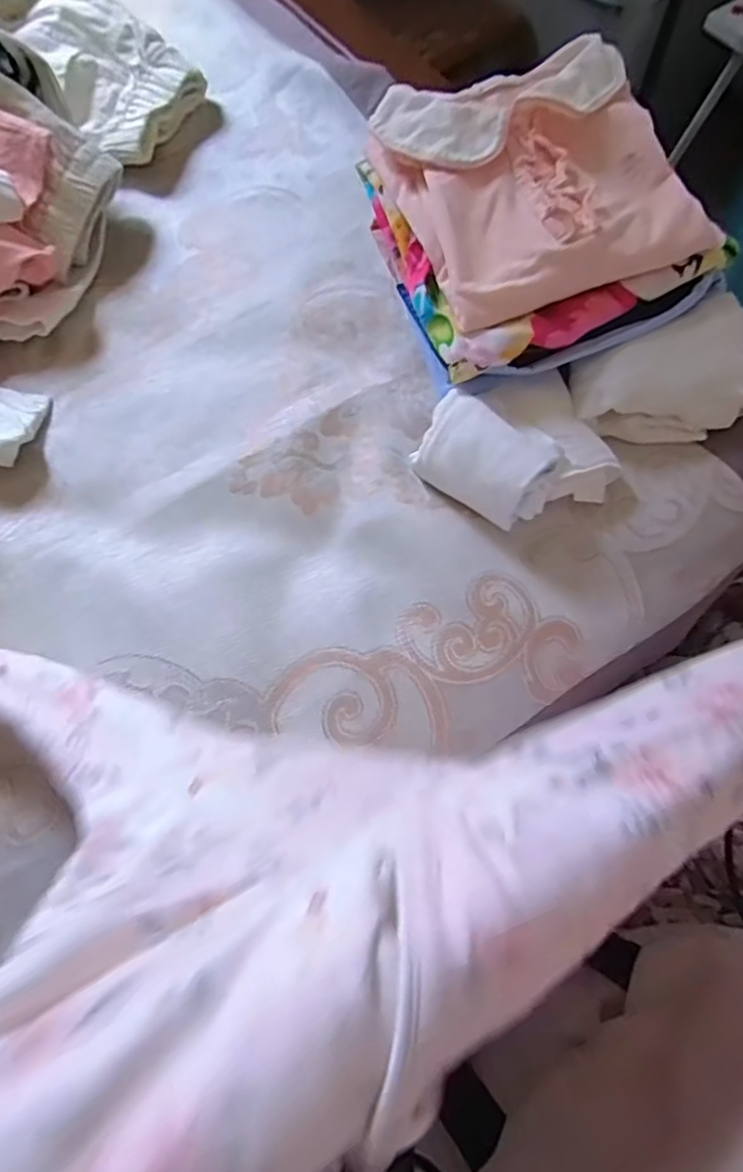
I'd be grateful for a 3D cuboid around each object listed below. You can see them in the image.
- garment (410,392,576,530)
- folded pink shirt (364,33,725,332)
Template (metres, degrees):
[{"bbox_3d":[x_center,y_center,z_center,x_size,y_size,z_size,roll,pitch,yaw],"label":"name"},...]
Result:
[{"bbox_3d":[0.083,-0.089,0.433,0.099,0.049,0.062,29,74,12],"label":"garment"},{"bbox_3d":[0.113,-0.301,0.443,0.195,0.046,0.204,-15,70,-3],"label":"folded pink shirt"}]

